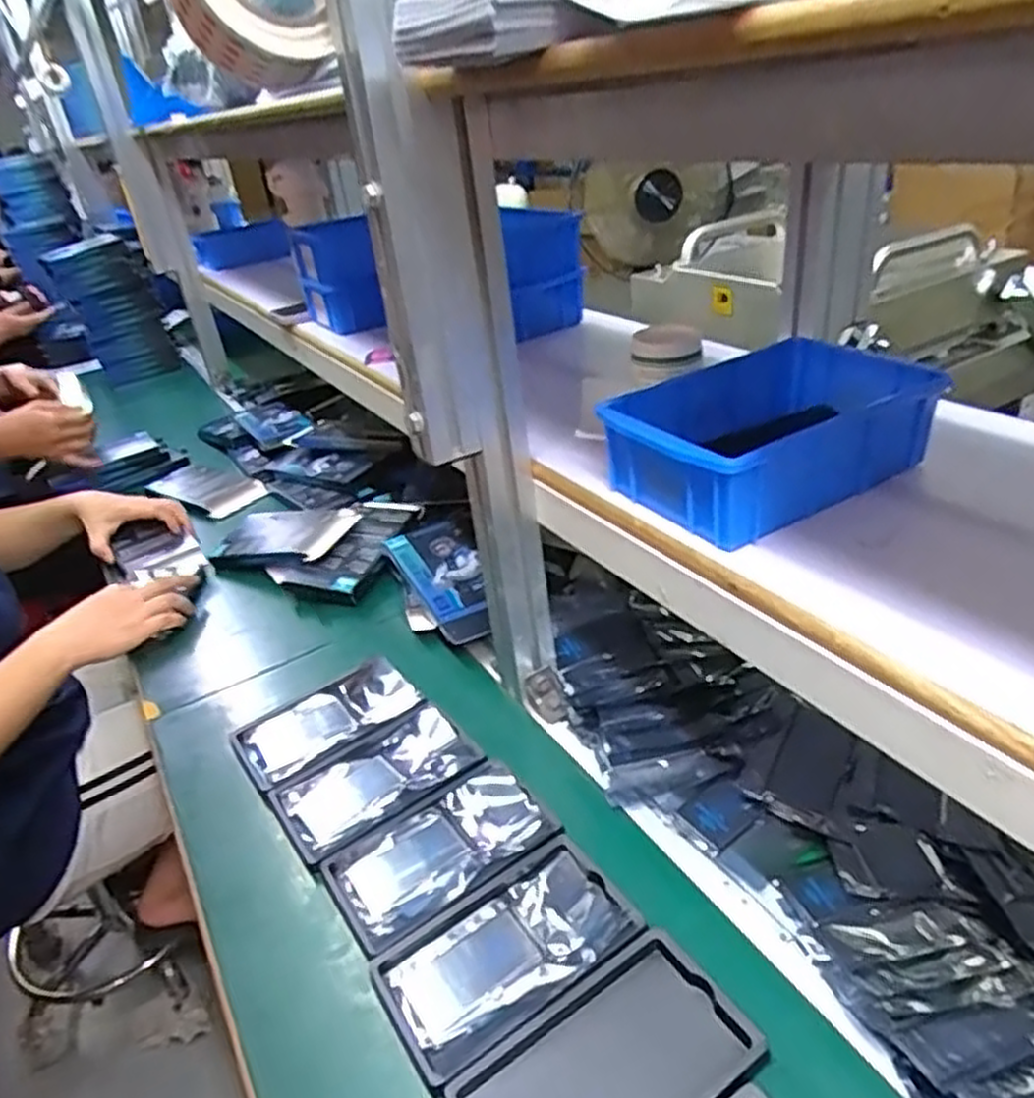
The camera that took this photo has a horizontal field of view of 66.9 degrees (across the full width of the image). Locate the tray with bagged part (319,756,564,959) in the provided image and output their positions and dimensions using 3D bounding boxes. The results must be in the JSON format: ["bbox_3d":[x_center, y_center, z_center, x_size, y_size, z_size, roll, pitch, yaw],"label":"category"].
[{"bbox_3d":[-0.057,0.220,0.578,0.157,0.015,0.095,-23,34,-24],"label":"tray with bagged part"}]

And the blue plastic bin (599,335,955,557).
[{"bbox_3d":[0.166,-0.076,0.527,0.197,0.063,0.131,-20,33,-20],"label":"blue plastic bin"}]

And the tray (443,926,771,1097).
[{"bbox_3d":[0.050,0.292,0.435,0.160,0.013,0.095,-23,34,-25],"label":"tray"}]

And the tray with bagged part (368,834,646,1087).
[{"bbox_3d":[-0.006,0.258,0.505,0.157,0.015,0.094,-23,34,-24],"label":"tray with bagged part"}]

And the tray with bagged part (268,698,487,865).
[{"bbox_3d":[-0.117,0.187,0.646,0.155,0.017,0.095,-23,34,-24],"label":"tray with bagged part"}]

